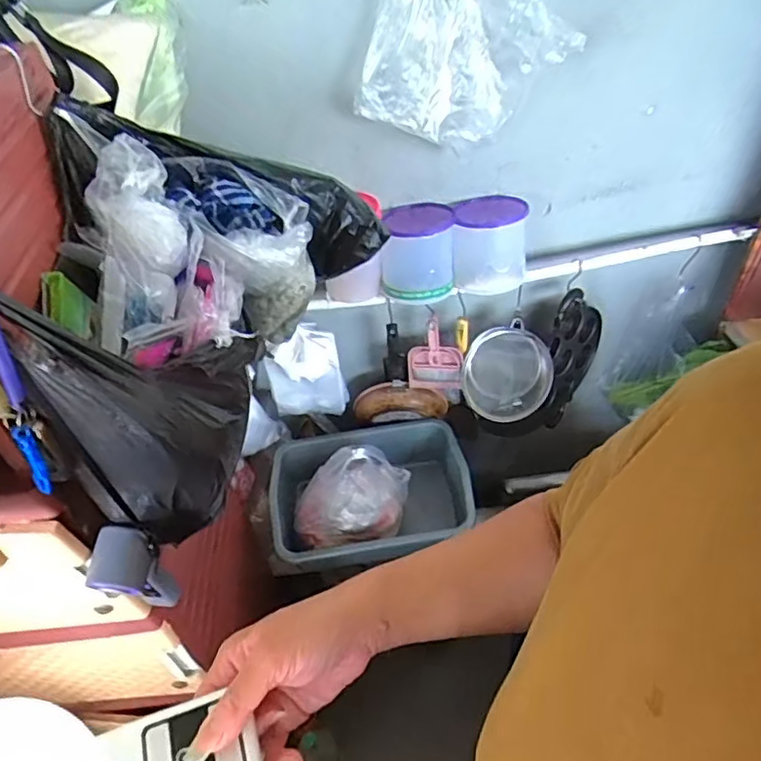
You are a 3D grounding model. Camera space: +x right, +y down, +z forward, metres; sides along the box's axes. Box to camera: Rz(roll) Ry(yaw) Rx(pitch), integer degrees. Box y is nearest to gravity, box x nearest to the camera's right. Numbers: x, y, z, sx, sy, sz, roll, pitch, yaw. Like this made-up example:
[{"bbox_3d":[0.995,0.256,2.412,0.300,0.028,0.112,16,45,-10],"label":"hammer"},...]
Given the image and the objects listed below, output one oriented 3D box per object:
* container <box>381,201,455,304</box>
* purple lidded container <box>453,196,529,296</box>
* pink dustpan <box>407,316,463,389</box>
[{"bbox_3d":[0.075,-0.247,1.113,0.137,0.136,0.143,0,44,7],"label":"container"},{"bbox_3d":[0.208,-0.262,1.118,0.138,0.153,0.130,-2,44,6],"label":"purple lidded container"},{"bbox_3d":[0.120,-0.044,1.287,0.119,0.189,0.035,2,44,9],"label":"pink dustpan"}]

